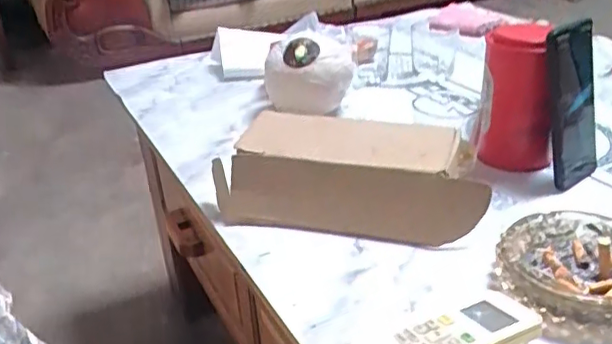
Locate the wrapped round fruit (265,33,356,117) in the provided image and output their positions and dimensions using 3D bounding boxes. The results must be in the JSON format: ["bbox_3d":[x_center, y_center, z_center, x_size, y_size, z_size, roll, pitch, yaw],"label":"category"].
[{"bbox_3d":[0.002,-0.152,0.859,0.121,0.095,0.124,-8,30,-7],"label":"wrapped round fruit"}]

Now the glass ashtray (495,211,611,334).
[{"bbox_3d":[0.215,0.076,0.460,0.117,0.034,0.120,-1,30,6],"label":"glass ashtray"}]

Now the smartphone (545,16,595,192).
[{"bbox_3d":[0.282,-0.068,0.612,0.074,0.170,0.013,-22,21,-27],"label":"smartphone"}]

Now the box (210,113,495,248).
[{"bbox_3d":[0.039,0.003,0.567,0.261,0.075,0.120,5,31,15],"label":"box"}]

